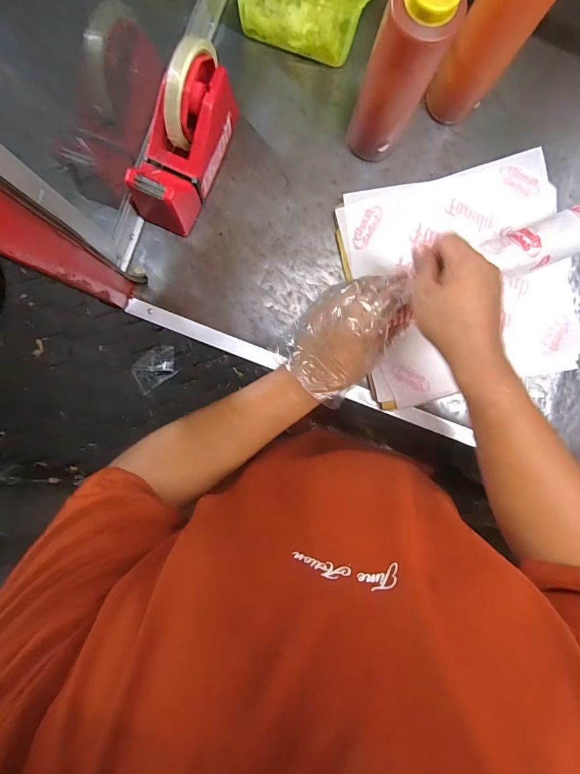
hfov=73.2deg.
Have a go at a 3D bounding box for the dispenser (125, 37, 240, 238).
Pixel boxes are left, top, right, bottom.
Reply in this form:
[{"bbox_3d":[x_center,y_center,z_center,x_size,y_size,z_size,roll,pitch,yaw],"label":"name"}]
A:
[{"bbox_3d":[-0.108,-0.254,0.408,0.061,0.108,0.159,31,90,-3],"label":"dispenser"}]

